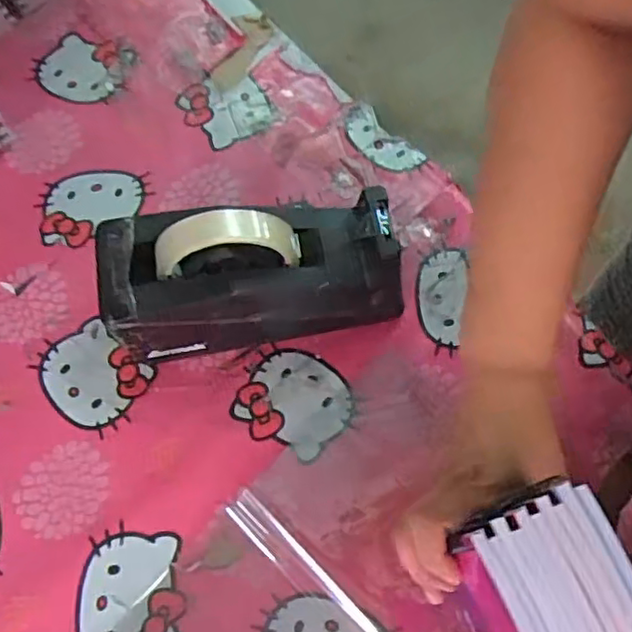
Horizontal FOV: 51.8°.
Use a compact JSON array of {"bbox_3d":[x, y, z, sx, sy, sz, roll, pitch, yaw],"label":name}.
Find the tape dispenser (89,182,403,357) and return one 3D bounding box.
[{"bbox_3d":[-0.041,-0.030,0.450,0.201,0.121,0.082,-9,68,-2],"label":"tape dispenser"}]

